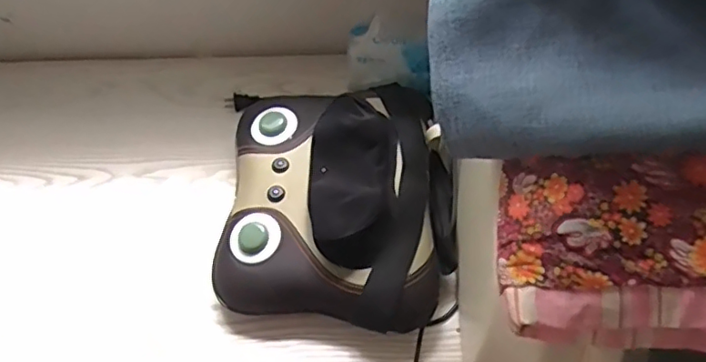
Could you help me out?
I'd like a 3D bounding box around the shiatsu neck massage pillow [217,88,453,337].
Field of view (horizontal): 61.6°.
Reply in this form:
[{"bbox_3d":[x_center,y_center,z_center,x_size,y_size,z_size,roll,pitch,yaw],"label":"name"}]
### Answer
[{"bbox_3d":[-0.020,0.010,0.727,0.281,0.102,0.313,2,55,4],"label":"shiatsu neck massage pillow"}]

